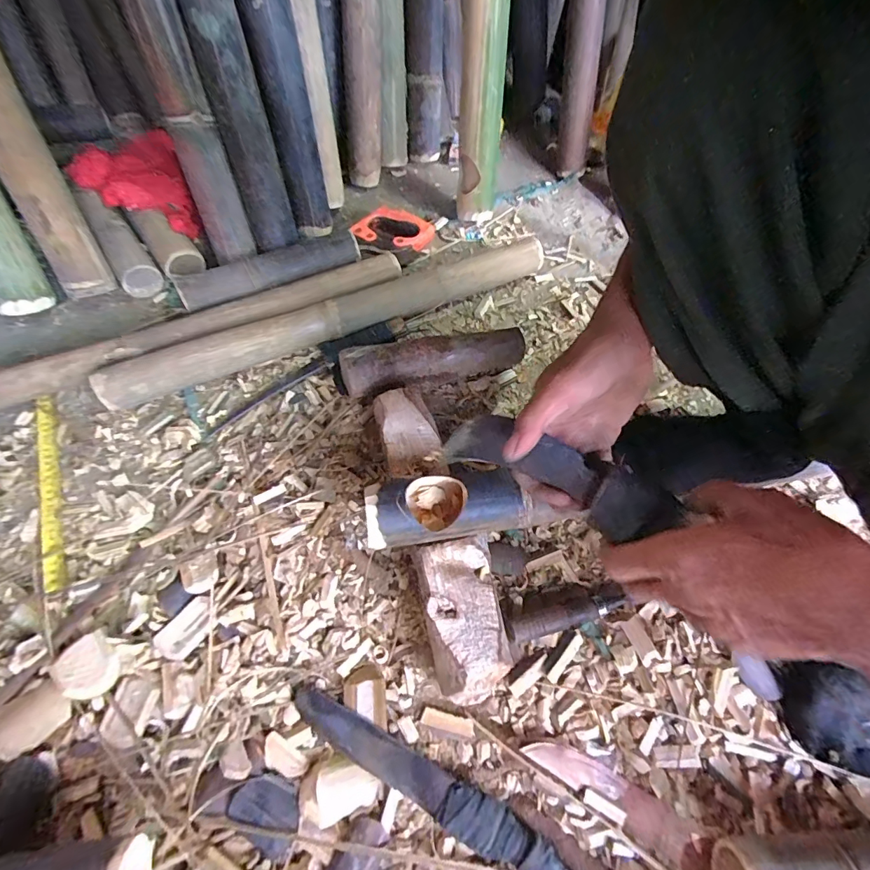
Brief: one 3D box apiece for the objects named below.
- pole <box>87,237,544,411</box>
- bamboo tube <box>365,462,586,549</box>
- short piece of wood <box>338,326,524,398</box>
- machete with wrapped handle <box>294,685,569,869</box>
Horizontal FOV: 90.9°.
[{"bbox_3d":[-0.120,-0.177,0.627,0.647,0.060,0.058,-24,64,-17],"label":"pole"},{"bbox_3d":[0.026,0.070,0.437,0.188,0.049,0.069,-4,60,-9],"label":"bamboo tube"},{"bbox_3d":[-0.001,-0.101,0.591,0.257,0.067,0.059,-13,62,-12],"label":"short piece of wood"},{"bbox_3d":[-0.005,0.308,0.375,0.277,0.016,0.035,26,61,10],"label":"machete with wrapped handle"}]

